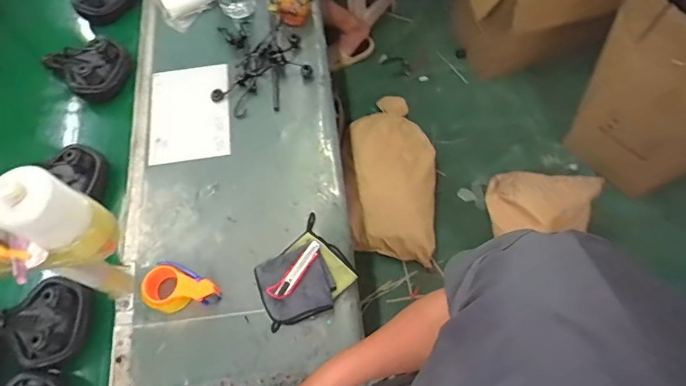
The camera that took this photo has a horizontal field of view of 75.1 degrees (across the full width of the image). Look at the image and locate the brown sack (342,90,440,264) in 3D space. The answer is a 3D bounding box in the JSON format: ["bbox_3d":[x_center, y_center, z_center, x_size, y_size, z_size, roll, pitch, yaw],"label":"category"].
[{"bbox_3d":[0.178,-0.122,1.764,0.377,0.239,0.766,-3,66,1],"label":"brown sack"}]

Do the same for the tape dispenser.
[{"bbox_3d":[-0.354,0.216,0.972,0.160,0.050,0.099,20,69,11],"label":"tape dispenser"}]

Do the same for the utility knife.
[{"bbox_3d":[-0.100,0.170,0.980,0.042,0.017,0.150,35,72,17],"label":"utility knife"}]

